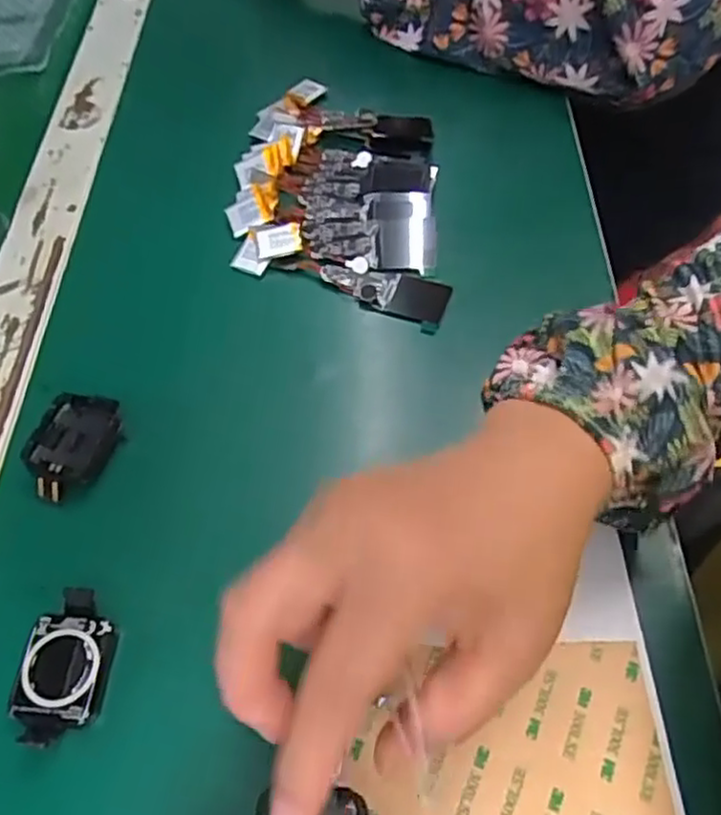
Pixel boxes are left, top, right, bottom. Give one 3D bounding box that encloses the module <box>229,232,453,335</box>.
[{"bbox_3d":[-0.010,-0.071,0.370,0.118,0.012,0.032,20,61,13],"label":"module"}]

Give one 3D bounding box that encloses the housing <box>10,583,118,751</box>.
[{"bbox_3d":[-0.113,0.100,0.263,0.031,0.014,0.056,5,58,5],"label":"housing"}]

